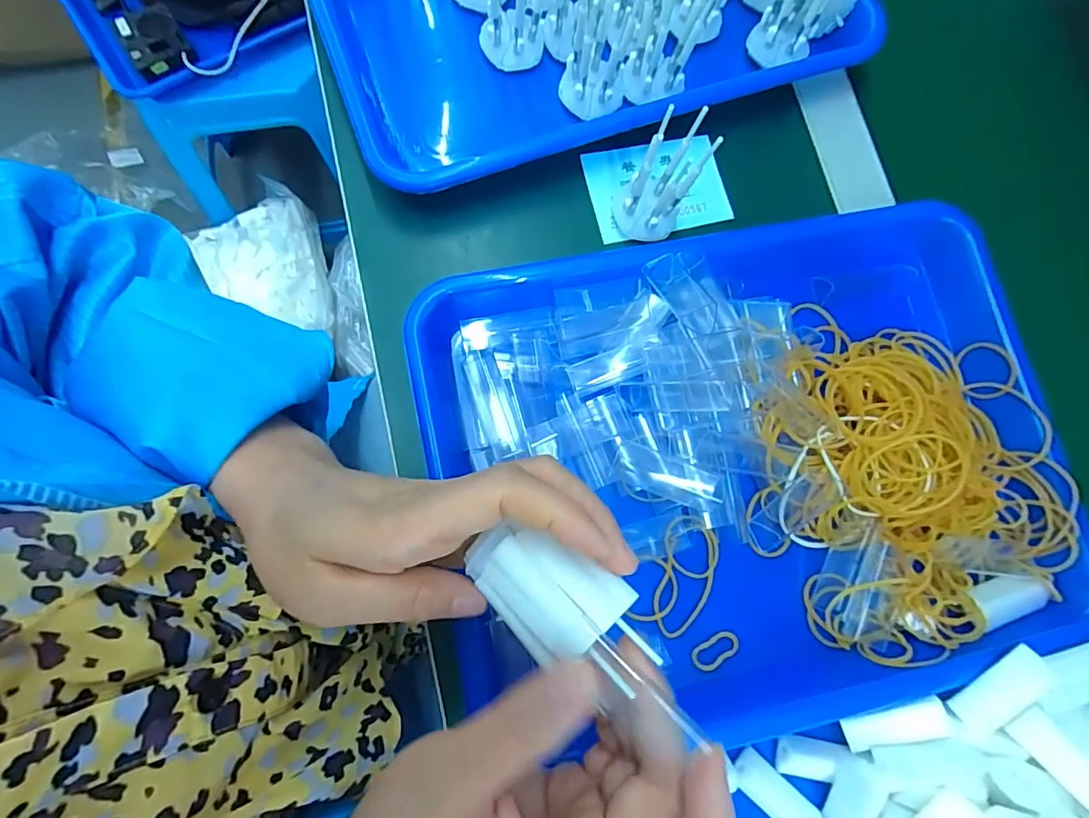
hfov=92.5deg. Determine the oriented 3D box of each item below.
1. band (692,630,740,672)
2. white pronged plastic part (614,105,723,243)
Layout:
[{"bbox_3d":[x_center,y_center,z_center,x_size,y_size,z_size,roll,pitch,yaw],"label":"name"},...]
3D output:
[{"bbox_3d":[0.089,0.126,0.271,0.026,0.004,0.013,-21,74,-14],"label":"band"},{"bbox_3d":[0.062,-0.127,0.286,0.035,0.074,0.032,45,59,9],"label":"white pronged plastic part"}]

